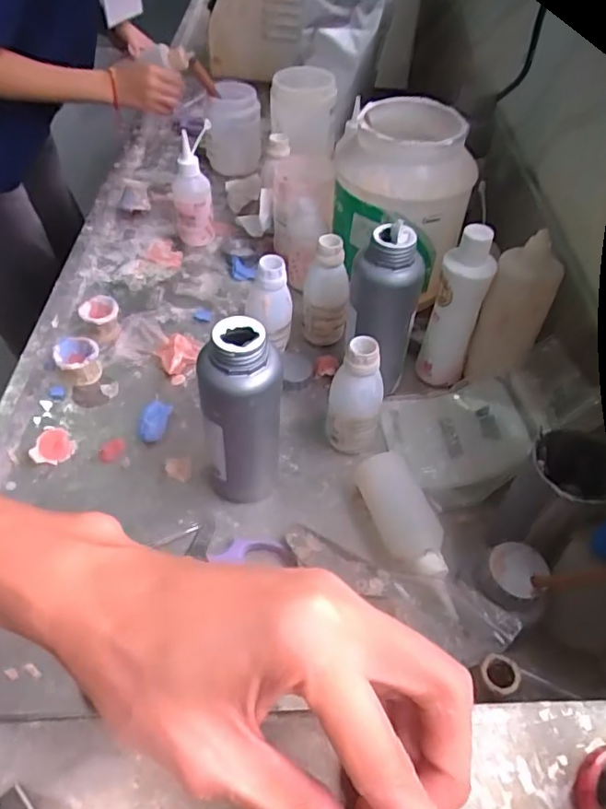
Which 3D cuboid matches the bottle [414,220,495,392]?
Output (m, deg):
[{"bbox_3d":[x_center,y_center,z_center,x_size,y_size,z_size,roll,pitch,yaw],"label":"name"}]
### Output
[{"bbox_3d":[0.158,-0.094,0.591,0.049,0.175,0.042,24,52,16],"label":"bottle"}]

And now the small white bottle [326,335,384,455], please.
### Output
[{"bbox_3d":[0.050,-0.004,0.546,0.048,0.123,0.040,14,50,9],"label":"small white bottle"}]

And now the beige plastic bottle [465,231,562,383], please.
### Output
[{"bbox_3d":[0.212,-0.090,0.577,0.062,0.141,0.050,18,50,12],"label":"beige plastic bottle"}]

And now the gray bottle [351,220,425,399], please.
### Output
[{"bbox_3d":[0.076,-0.083,0.566,0.053,0.179,0.056,2,49,-2],"label":"gray bottle"}]

